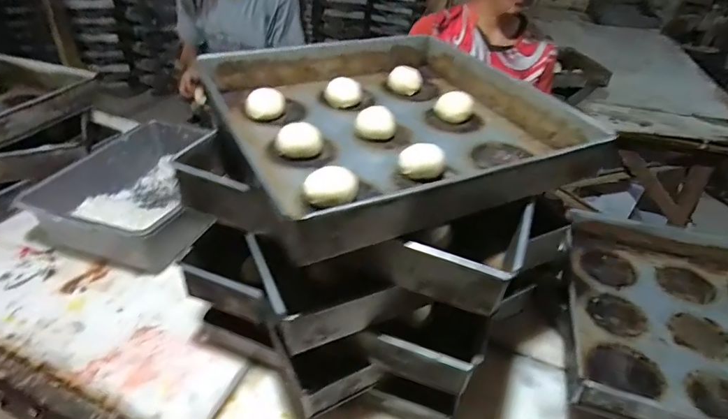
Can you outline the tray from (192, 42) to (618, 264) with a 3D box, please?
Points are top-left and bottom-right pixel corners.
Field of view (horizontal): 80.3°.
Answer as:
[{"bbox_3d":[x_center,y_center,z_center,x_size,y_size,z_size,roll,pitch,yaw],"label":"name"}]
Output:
[{"bbox_3d":[0.032,-0.128,0.585,0.410,0.066,0.406,-16,40,-24],"label":"tray"}]

